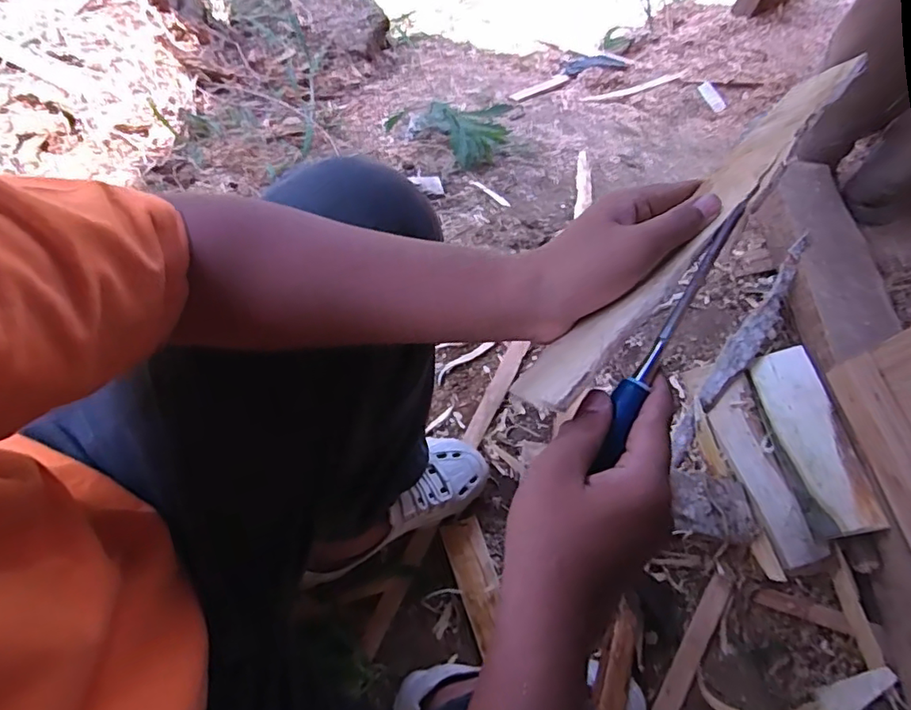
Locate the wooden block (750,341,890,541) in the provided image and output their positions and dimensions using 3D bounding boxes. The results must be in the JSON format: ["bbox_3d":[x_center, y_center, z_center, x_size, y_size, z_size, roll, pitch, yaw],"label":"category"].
[{"bbox_3d":[0.484,0.111,0.764,0.084,0.030,0.263,-3,56,1],"label":"wooden block"}]

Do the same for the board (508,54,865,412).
[{"bbox_3d":[0.155,-0.084,0.354,0.317,0.069,0.006,-45,111,-9],"label":"board"}]

